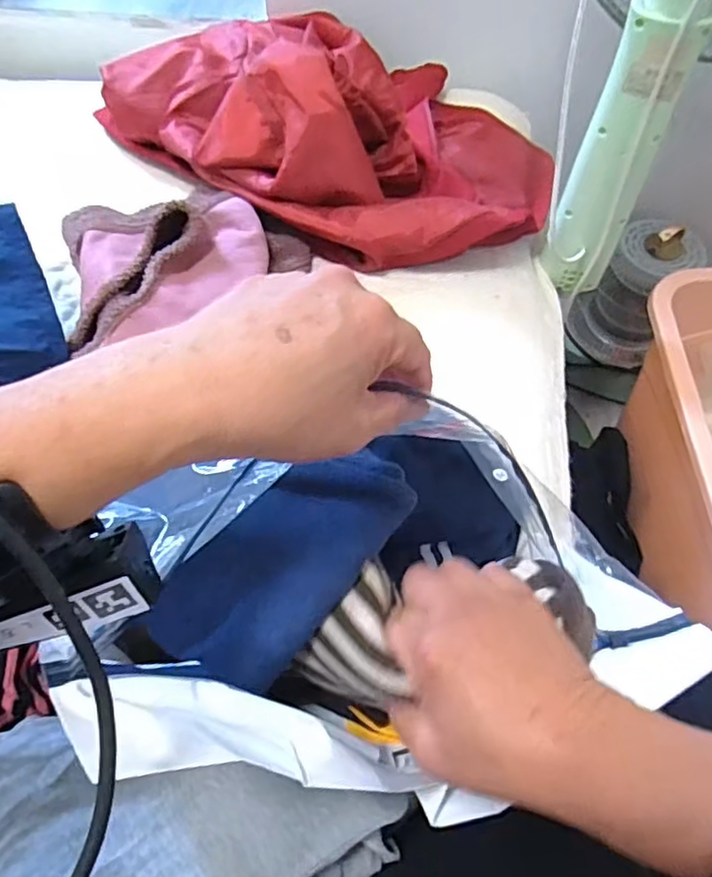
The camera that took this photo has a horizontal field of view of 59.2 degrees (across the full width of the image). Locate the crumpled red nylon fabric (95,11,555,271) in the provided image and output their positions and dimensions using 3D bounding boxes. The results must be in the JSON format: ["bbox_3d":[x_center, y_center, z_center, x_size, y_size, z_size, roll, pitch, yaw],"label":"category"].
[{"bbox_3d":[-0.010,-0.464,0.826,0.597,0.179,0.415,36,64,19],"label":"crumpled red nylon fabric"}]

